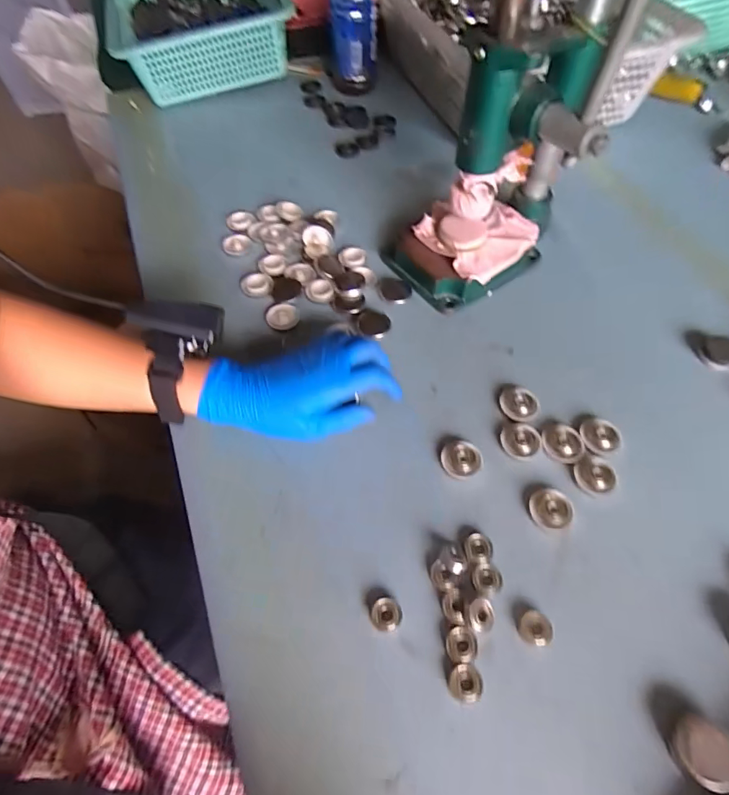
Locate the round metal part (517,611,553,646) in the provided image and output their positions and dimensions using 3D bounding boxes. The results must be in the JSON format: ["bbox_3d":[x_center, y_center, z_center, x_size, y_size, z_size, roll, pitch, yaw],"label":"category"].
[{"bbox_3d":[0.116,0.157,0.317,0.022,0.008,0.019,18,59,13],"label":"round metal part"}]

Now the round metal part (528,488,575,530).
[{"bbox_3d":[0.146,0.086,0.361,0.032,0.006,0.031,-1,57,1],"label":"round metal part"}]

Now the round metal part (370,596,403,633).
[{"bbox_3d":[0.015,0.151,0.322,0.021,0.006,0.020,-1,57,1],"label":"round metal part"}]

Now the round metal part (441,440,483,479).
[{"bbox_3d":[0.081,0.051,0.385,0.034,0.010,0.031,-1,57,1],"label":"round metal part"}]

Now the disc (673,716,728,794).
[{"bbox_3d":[0.202,0.210,0.274,0.034,0.010,0.032,-1,57,1],"label":"disc"}]

